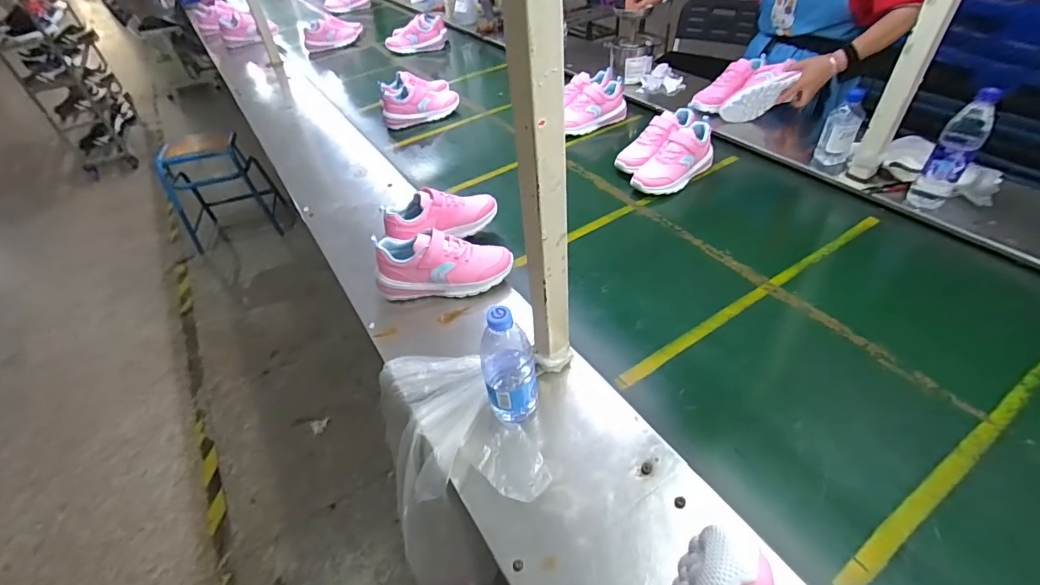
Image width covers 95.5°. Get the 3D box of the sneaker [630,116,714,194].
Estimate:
[{"bbox_3d":[0.386,-0.324,1.167,0.252,0.114,0.088,-37,51,-27],"label":"sneaker"}]

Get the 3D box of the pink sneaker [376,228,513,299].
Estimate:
[{"bbox_3d":[-0.142,-0.053,0.884,0.251,0.107,0.075,-6,44,1],"label":"pink sneaker"}]

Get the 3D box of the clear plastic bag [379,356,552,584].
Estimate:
[{"bbox_3d":[-0.099,0.277,0.762,0.215,0.235,0.323,-21,46,-14],"label":"clear plastic bag"}]

